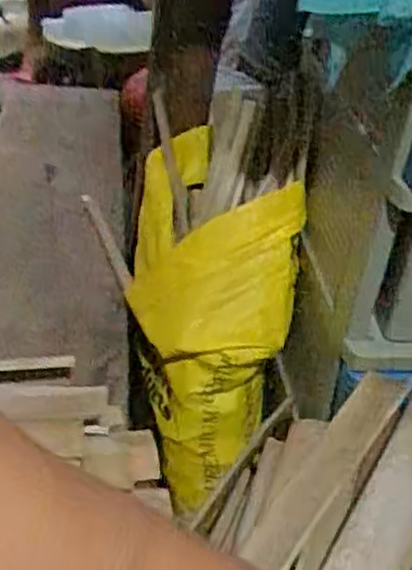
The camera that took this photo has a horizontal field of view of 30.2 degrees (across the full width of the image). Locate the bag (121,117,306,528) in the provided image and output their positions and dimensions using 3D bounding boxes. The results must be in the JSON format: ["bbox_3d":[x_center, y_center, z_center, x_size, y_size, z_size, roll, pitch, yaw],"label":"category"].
[{"bbox_3d":[-0.001,0.022,1.097,0.199,0.343,0.373,-7,35,-21],"label":"bag"}]

